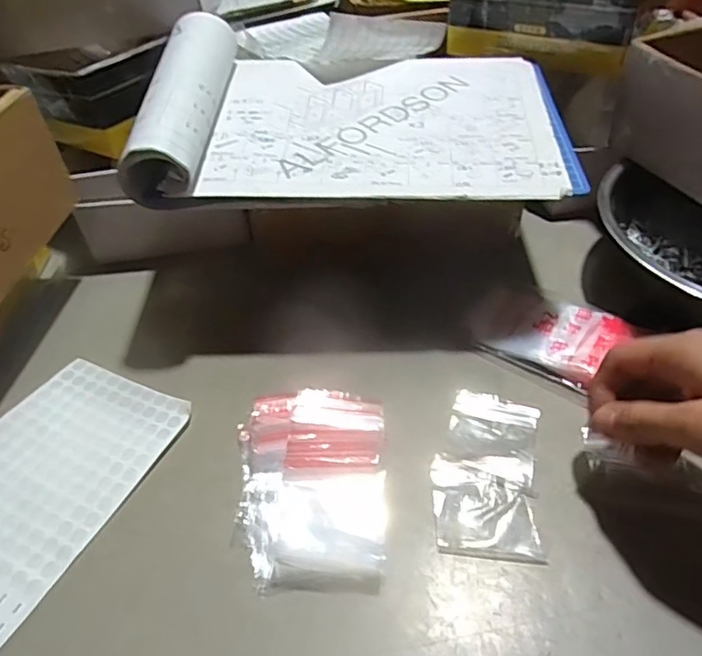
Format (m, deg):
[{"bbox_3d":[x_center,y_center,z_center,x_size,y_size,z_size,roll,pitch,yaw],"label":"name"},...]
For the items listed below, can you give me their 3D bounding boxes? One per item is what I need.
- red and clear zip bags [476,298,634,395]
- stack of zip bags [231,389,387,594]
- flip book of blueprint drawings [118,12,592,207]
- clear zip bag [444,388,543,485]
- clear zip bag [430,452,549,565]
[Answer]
[{"bbox_3d":[0.159,0.006,0.435,0.085,0.017,0.073,29,54,30],"label":"red and clear zip bags"},{"bbox_3d":[-0.026,0.097,0.356,0.094,0.029,0.120,-3,45,3],"label":"stack of zip bags"},{"bbox_3d":[0.007,-0.180,0.444,0.318,0.061,0.219,-2,45,4],"label":"flip book of blueprint drawings"},{"bbox_3d":[0.096,0.071,0.384,0.057,0.004,0.065,10,47,16],"label":"clear zip bag"},{"bbox_3d":[0.083,0.110,0.351,0.061,0.004,0.068,-1,45,4],"label":"clear zip bag"}]

